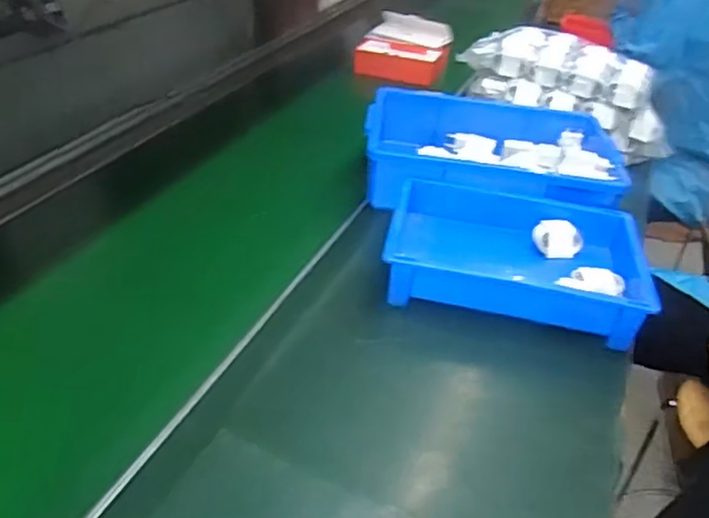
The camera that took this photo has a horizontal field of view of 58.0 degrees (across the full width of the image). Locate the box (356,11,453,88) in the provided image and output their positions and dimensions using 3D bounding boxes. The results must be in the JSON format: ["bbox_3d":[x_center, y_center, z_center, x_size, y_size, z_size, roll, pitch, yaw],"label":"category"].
[{"bbox_3d":[0.114,-0.466,1.408,0.188,0.092,0.172,10,36,8],"label":"box"}]

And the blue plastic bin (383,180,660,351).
[{"bbox_3d":[0.197,-0.003,0.800,0.301,0.071,0.208,9,36,6],"label":"blue plastic bin"}]

